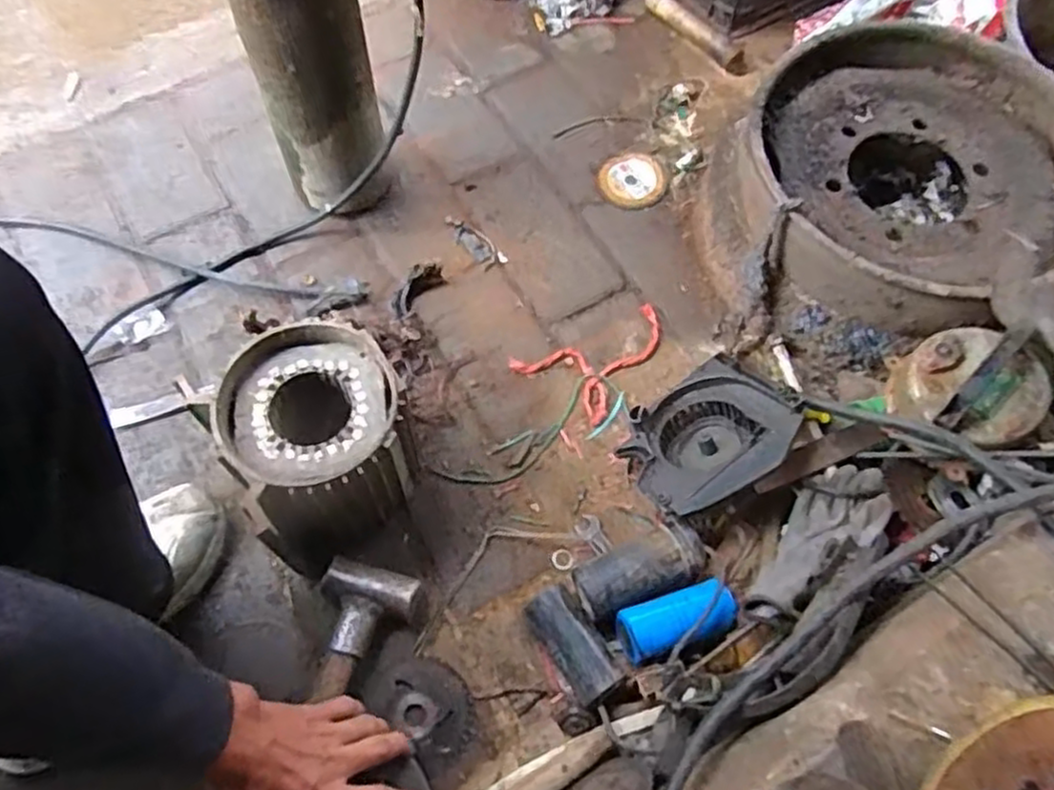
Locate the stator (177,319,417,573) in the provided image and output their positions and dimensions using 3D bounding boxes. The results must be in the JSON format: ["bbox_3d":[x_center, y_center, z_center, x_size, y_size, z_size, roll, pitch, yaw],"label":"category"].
[{"bbox_3d":[-0.193,0.053,0.711,0.166,0.166,0.191,-30,69,-16],"label":"stator"}]

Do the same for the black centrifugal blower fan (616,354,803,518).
[{"bbox_3d":[0.181,0.043,0.753,0.164,0.060,0.159,-28,43,-10],"label":"black centrifugal blower fan"}]

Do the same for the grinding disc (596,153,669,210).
[{"bbox_3d":[0.140,-0.288,0.971,0.091,0.009,0.095,1,64,-2],"label":"grinding disc"}]

